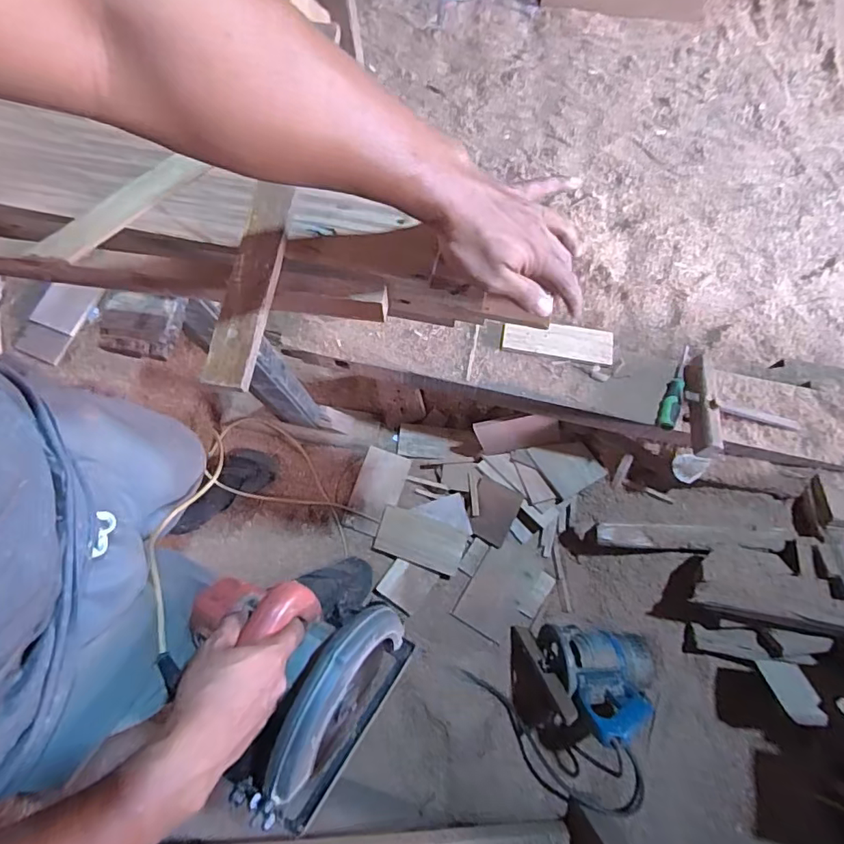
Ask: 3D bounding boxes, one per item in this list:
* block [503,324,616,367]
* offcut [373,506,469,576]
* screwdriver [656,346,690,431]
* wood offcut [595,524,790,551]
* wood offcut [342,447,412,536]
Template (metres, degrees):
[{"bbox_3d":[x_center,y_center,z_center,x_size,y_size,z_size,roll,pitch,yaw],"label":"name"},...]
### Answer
[{"bbox_3d":[0.267,-0.161,1.003,0.212,0.017,0.073,11,75,4],"label":"block"},{"bbox_3d":[-0.006,0.279,1.191,0.206,0.016,0.104,16,78,15],"label":"offcut"},{"bbox_3d":[0.480,-0.069,0.962,0.030,0.026,0.179,20,76,7],"label":"screwdriver"},{"bbox_3d":[0.531,0.229,1.013,0.341,0.020,0.047,-3,73,19],"label":"wood offcut"},{"bbox_3d":[-0.112,0.174,1.260,0.112,0.012,0.207,18,76,6],"label":"wood offcut"}]

